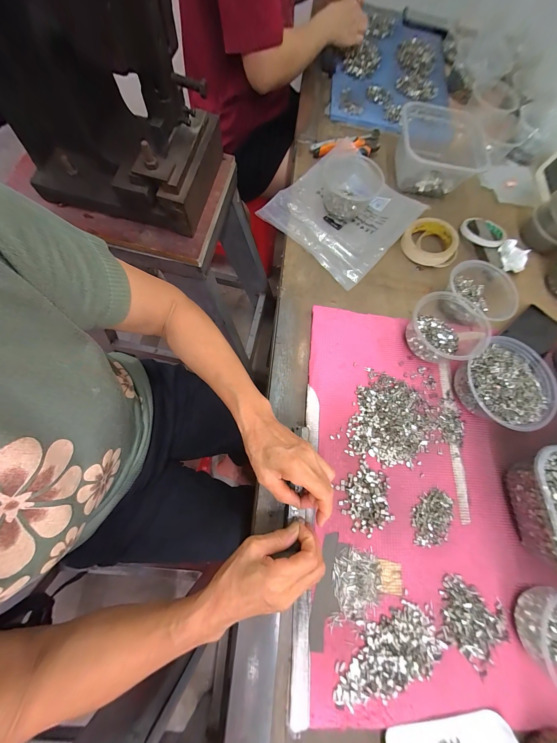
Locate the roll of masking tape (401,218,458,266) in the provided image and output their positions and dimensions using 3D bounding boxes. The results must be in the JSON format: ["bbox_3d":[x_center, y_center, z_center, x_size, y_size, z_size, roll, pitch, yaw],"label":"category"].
[{"bbox_3d":[0.300,-0.254,0.497,0.101,0.035,0.098,43,74,7],"label":"roll of masking tape"}]

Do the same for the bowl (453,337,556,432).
[{"bbox_3d":[0.345,0.021,0.385,0.132,0.056,0.123,2,73,-6],"label":"bowl"}]

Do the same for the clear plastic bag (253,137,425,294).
[{"bbox_3d":[0.128,-0.322,0.493,0.236,0.033,0.248,43,74,7],"label":"clear plastic bag"}]

